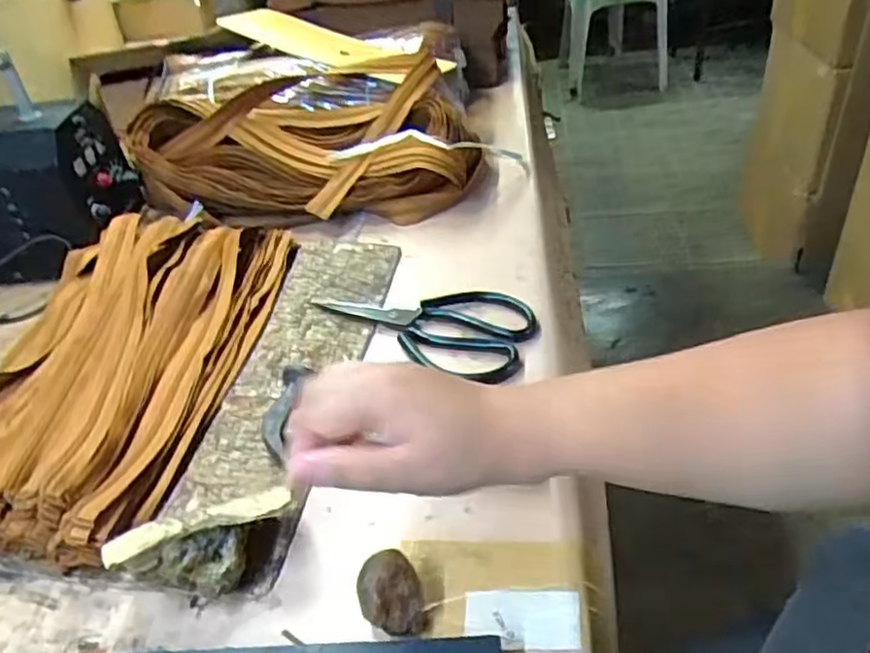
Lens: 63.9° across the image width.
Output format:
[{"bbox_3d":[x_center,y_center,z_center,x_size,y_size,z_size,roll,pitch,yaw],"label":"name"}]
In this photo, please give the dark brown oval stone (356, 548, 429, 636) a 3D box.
[{"bbox_3d":[-0.026,0.160,0.418,0.038,0.032,0.043,-12,39,-5],"label":"dark brown oval stone"}]

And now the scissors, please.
[{"bbox_3d":[-0.011,-0.011,0.630,0.201,0.022,0.096,13,44,23],"label":"scissors"}]

